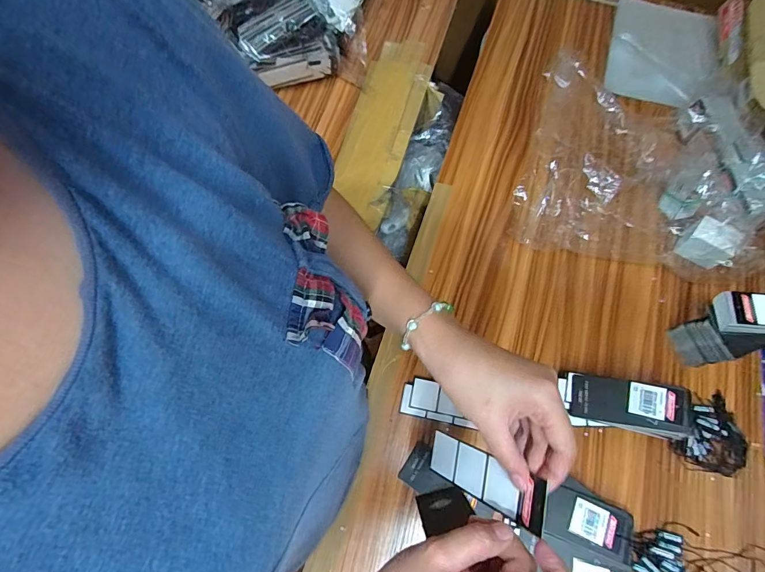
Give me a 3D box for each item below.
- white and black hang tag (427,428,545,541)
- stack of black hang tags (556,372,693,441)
[{"bbox_3d":[0.077,0.151,0.314,0.005,0.114,0.035,14,83,-31],"label":"white and black hang tag"},{"bbox_3d":[0.272,0.136,0.448,0.111,0.071,0.056,10,70,5],"label":"stack of black hang tags"}]

